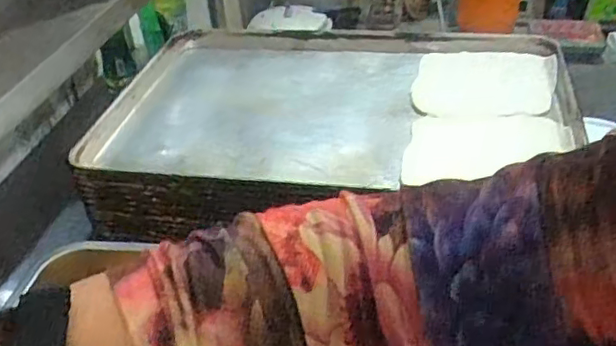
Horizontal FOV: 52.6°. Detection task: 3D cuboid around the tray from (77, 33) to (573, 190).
[{"bbox_3d":[0.040,-0.097,0.861,0.612,0.037,0.429,3,36,11],"label":"tray"}]

